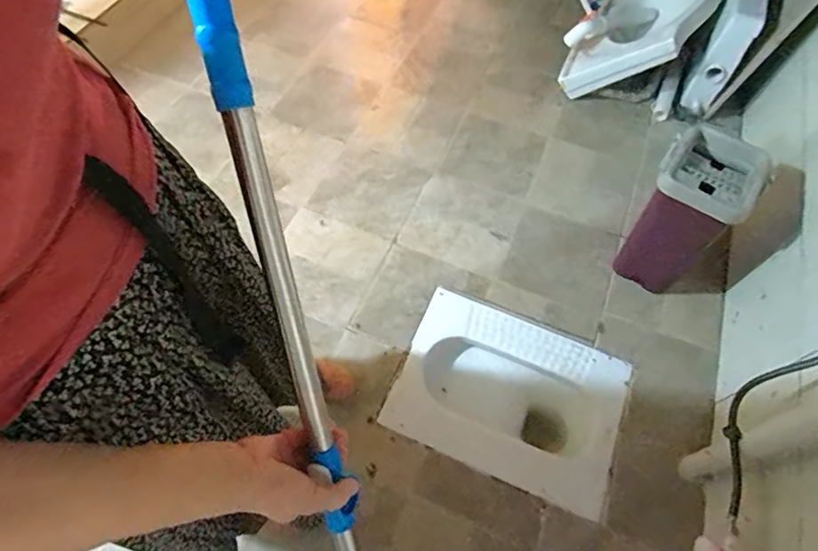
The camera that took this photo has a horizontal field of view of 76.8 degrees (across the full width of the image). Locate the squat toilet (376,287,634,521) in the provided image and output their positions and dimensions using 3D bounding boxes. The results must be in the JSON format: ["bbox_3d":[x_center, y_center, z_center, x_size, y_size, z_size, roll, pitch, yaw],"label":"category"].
[{"bbox_3d":[0.232,0.296,1.234,0.508,0.123,0.363,22,63,11],"label":"squat toilet"}]

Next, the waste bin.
[{"bbox_3d":[0.663,-0.154,1.252,0.194,0.379,0.265,39,67,19],"label":"waste bin"}]

